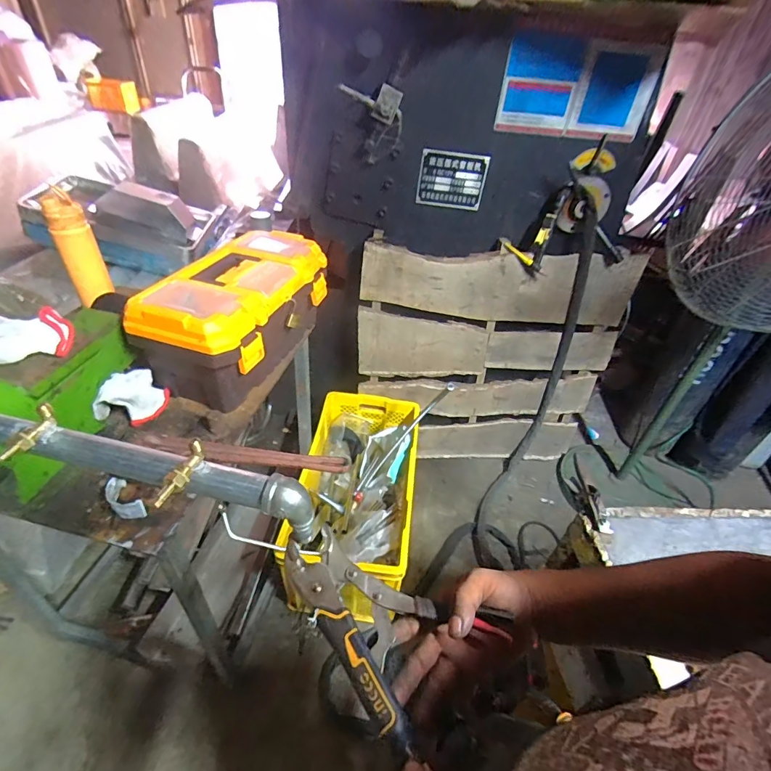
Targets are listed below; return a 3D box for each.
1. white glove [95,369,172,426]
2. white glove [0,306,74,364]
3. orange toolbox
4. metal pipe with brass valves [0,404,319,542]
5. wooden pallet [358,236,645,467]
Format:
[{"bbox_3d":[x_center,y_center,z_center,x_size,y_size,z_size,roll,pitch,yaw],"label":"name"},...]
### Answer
[{"bbox_3d":[-0.454,0.023,0.744,0.030,0.094,0.118,-6,26,28],"label":"white glove"},{"bbox_3d":[-0.558,-0.069,0.603,0.176,0.033,0.087,-8,42,-16],"label":"white glove"},{"bbox_3d":[-0.293,-0.146,0.877,0.210,0.211,0.411,14,41,10],"label":"orange toolbox"},{"bbox_3d":[-0.475,0.031,0.420,0.834,0.083,0.055,10,34,7],"label":"metal pipe with brass valves"},{"bbox_3d":[0.384,-0.068,1.607,0.967,0.821,0.103,0,40,-7],"label":"wooden pallet"}]

